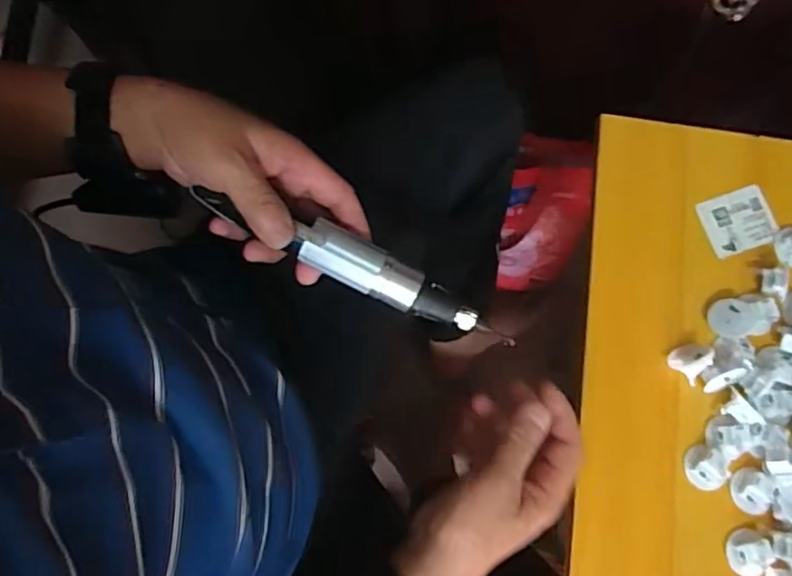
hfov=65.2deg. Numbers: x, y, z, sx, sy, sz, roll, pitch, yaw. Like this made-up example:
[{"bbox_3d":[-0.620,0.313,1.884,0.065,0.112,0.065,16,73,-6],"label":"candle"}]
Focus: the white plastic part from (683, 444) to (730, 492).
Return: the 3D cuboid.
[{"bbox_3d":[0.237,0.137,0.473,0.027,0.020,0.032,16,79,2],"label":"white plastic part"}]

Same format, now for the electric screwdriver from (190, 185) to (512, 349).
[{"bbox_3d":[-0.025,-0.015,0.417,0.226,0.031,0.030,26,80,-6],"label":"electric screwdriver"}]

